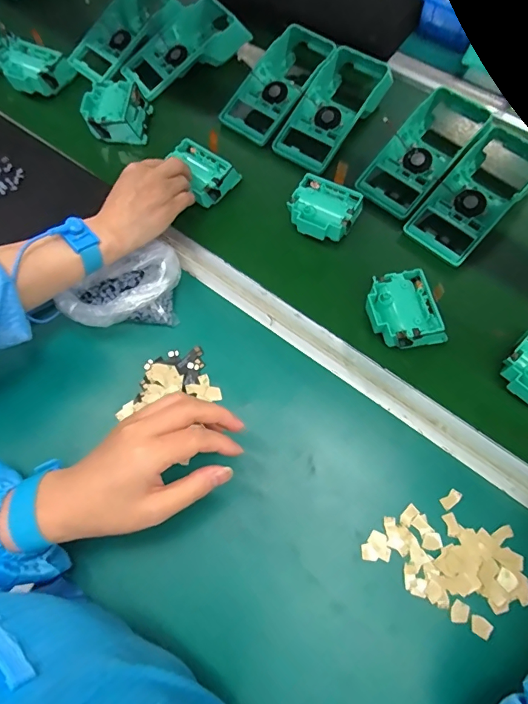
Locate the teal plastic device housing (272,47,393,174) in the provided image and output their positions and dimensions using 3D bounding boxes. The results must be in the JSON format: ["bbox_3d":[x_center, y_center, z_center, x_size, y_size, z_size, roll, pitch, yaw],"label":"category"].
[{"bbox_3d":[0.093,-0.326,0.591,0.087,0.050,0.191,35,78,9],"label":"teal plastic device housing"}]

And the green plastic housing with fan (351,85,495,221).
[{"bbox_3d":[0.205,-0.258,0.542,0.085,0.037,0.202,41,80,10],"label":"green plastic housing with fan"}]

